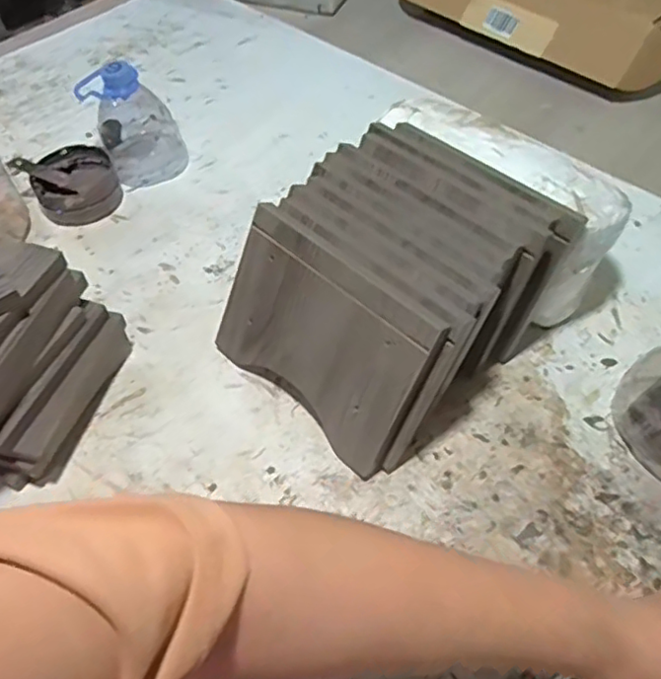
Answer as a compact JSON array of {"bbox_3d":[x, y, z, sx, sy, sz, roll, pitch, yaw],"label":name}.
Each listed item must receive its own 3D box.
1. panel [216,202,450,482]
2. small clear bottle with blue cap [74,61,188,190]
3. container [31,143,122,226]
[{"bbox_3d":[-0.012,-0.001,0.501,0.193,0.145,0.012,39,32,26],"label":"panel"},{"bbox_3d":[-0.227,-0.252,0.706,0.096,0.126,0.083,-19,55,-11],"label":"small clear bottle with blue cap"},{"bbox_3d":[-0.291,-0.175,0.701,0.089,0.046,0.094,-1,53,2],"label":"container"}]

